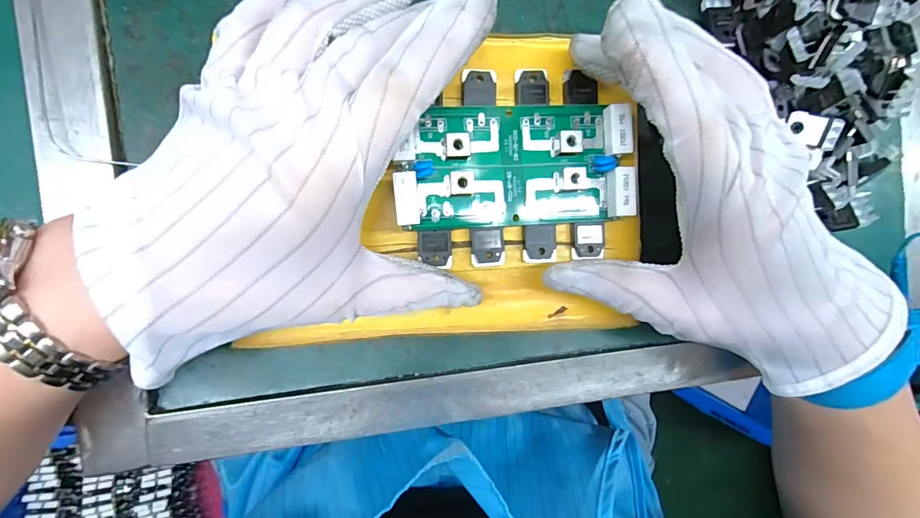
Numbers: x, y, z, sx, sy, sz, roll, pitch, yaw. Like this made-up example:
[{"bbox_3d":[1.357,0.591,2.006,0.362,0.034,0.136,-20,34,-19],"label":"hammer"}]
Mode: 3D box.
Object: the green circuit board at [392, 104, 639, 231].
[{"bbox_3d":[0.025,-0.042,0.193,0.105,0.012,0.053,-5,94,-8],"label":"green circuit board"}]

